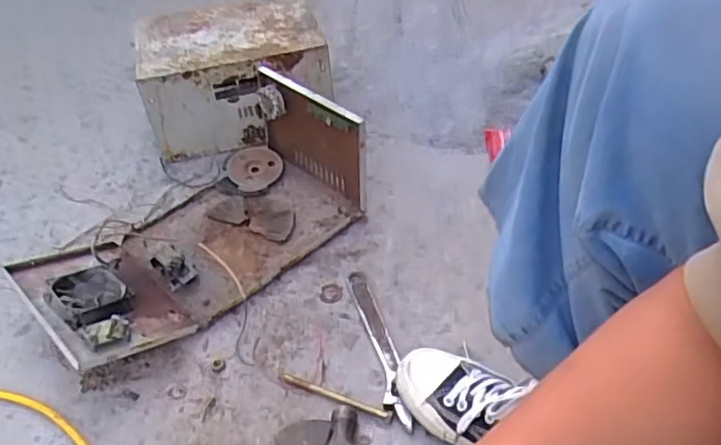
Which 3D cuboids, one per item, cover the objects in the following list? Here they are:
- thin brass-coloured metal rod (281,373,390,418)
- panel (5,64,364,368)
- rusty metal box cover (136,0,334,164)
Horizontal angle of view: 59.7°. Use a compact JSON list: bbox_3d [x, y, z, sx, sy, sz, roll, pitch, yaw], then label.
[{"bbox_3d":[-0.030,0.200,0.728,0.136,0.005,0.012,16,47,19],"label":"thin brass-coloured metal rod"},{"bbox_3d":[-0.229,-0.012,0.857,0.233,0.167,0.450,34,55,31],"label":"panel"},{"bbox_3d":[-0.214,-0.253,1.100,0.300,0.177,0.211,-10,45,-7],"label":"rusty metal box cover"}]

